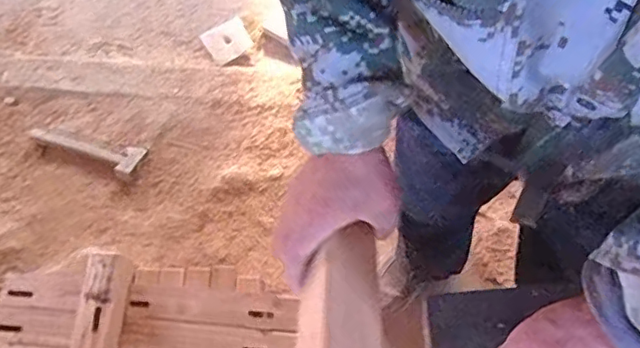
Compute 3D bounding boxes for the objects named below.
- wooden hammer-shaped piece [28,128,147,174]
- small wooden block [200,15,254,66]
[{"bbox_3d":[-0.630,-0.065,1.522,0.331,0.032,0.075,10,69,11],"label":"wooden hammer-shaped piece"},{"bbox_3d":[-0.271,-0.395,1.694,0.129,0.011,0.124,-30,69,-11],"label":"small wooden block"}]

